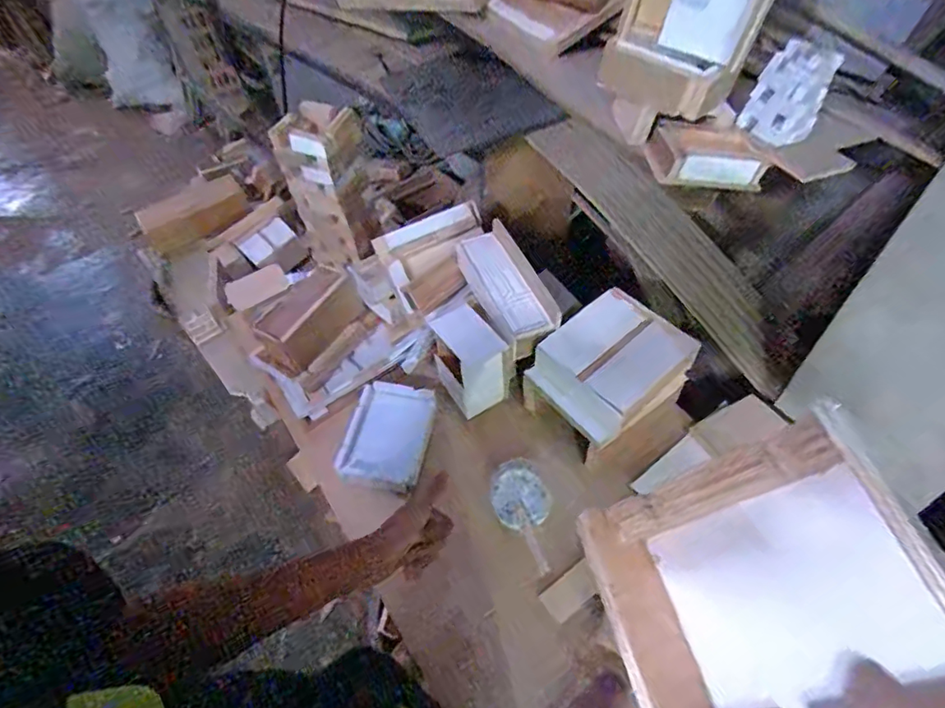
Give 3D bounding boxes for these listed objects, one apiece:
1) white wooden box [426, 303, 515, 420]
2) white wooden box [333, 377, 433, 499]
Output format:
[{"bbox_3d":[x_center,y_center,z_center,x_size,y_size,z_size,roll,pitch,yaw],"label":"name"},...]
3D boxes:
[{"bbox_3d":[-0.008,0.008,0.829,0.092,0.141,0.135,-24,55,-13],"label":"white wooden box"},{"bbox_3d":[-0.135,0.128,0.820,0.129,0.032,0.170,7,54,10],"label":"white wooden box"}]

